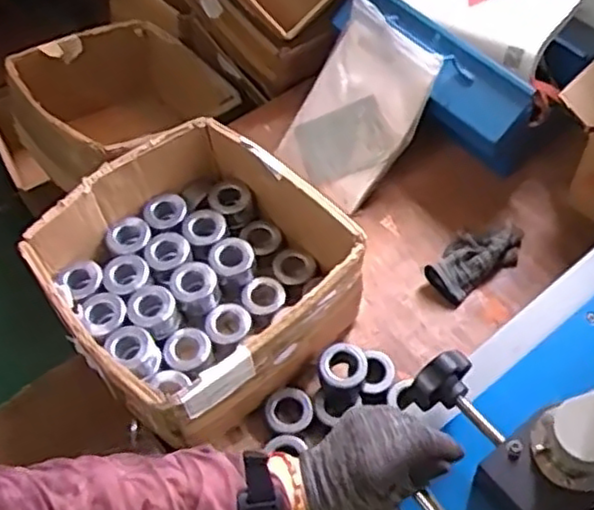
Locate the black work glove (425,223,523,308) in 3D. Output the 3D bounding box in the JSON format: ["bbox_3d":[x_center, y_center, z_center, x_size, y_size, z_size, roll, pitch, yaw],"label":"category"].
[{"bbox_3d":[0.263,0.007,1.000,0.148,0.042,0.073,-32,60,-18],"label":"black work glove"}]

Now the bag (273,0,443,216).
[{"bbox_3d":[0.087,-0.226,1.063,0.197,0.269,0.031,44,26,26],"label":"bag"}]

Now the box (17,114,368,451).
[{"bbox_3d":[-0.131,0.026,0.904,0.346,0.150,0.339,-40,63,-22],"label":"box"}]

